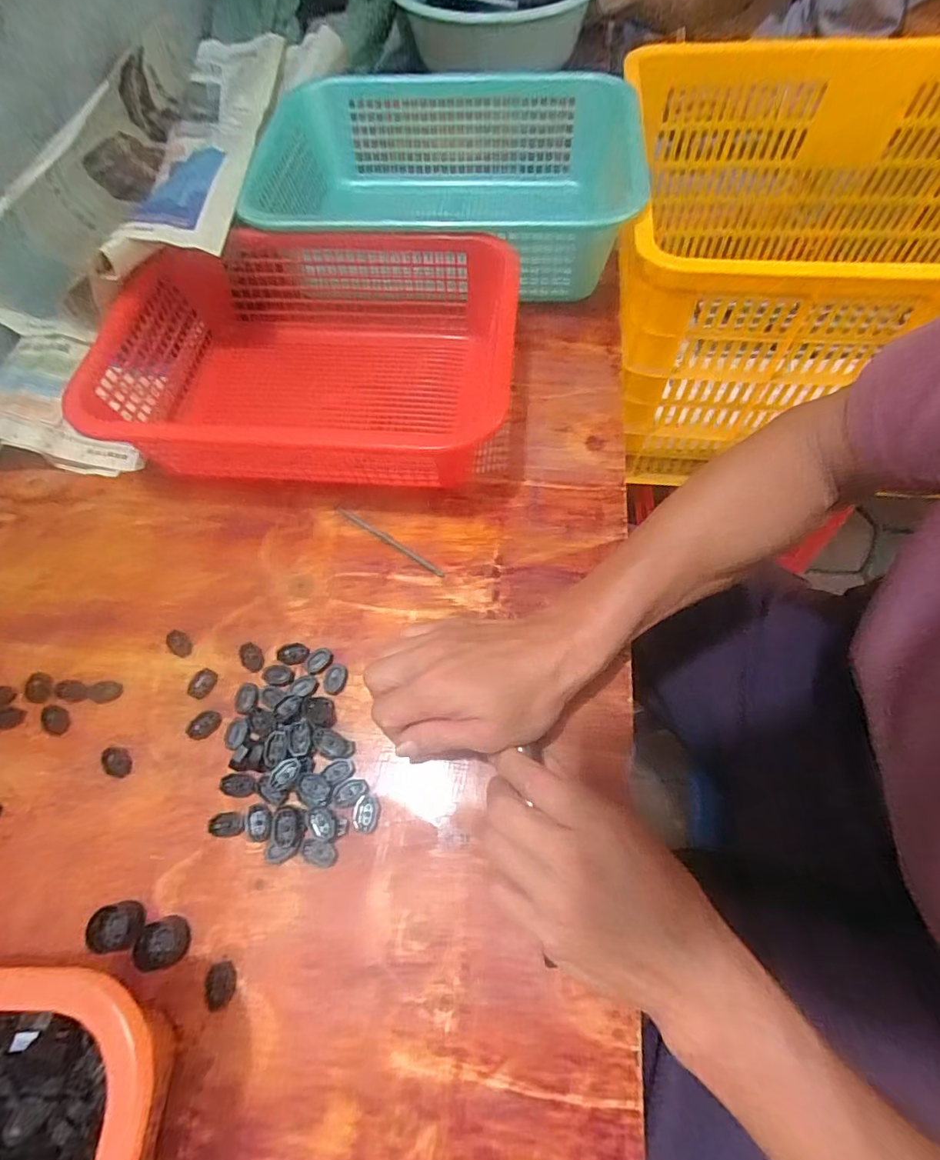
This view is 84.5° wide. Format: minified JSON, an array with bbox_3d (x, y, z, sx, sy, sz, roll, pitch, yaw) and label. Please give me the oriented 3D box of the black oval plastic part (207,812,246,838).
[{"bbox_3d":[-0.157,0.158,0.334,0.023,0.004,0.015,-3,63,1],"label":"black oval plastic part"}]

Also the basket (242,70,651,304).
[{"bbox_3d":[-0.029,-0.414,0.576,0.408,0.132,0.293,1,63,3],"label":"basket"}]

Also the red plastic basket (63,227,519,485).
[{"bbox_3d":[-0.135,-0.187,0.459,0.324,0.096,0.243,3,63,4],"label":"red plastic basket"}]

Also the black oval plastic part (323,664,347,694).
[{"bbox_3d":[-0.098,0.071,0.373,0.015,0.007,0.022,9,64,7],"label":"black oval plastic part"}]

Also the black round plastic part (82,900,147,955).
[{"bbox_3d":[-0.210,0.206,0.308,0.025,0.019,0.024,-1,63,2],"label":"black round plastic part"}]

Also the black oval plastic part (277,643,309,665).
[{"bbox_3d":[-0.131,0.055,0.384,0.024,0.004,0.017,2,63,4],"label":"black oval plastic part"}]

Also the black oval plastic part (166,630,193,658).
[{"bbox_3d":[-0.220,0.048,0.391,0.022,0.008,0.015,33,69,18],"label":"black oval plastic part"}]

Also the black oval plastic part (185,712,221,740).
[{"bbox_3d":[-0.188,0.102,0.364,0.024,0.004,0.017,-35,66,-14],"label":"black oval plastic part"}]

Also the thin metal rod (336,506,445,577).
[{"bbox_3d":[-0.067,-0.032,0.424,0.111,0.004,0.006,32,69,17],"label":"thin metal rod"}]

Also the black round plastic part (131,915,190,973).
[{"bbox_3d":[-0.182,0.214,0.305,0.027,0.010,0.025,-10,63,-2],"label":"black round plastic part"}]

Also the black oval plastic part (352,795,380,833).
[{"bbox_3d":[-0.067,0.151,0.334,0.016,0.004,0.022,-2,63,2],"label":"black oval plastic part"}]

